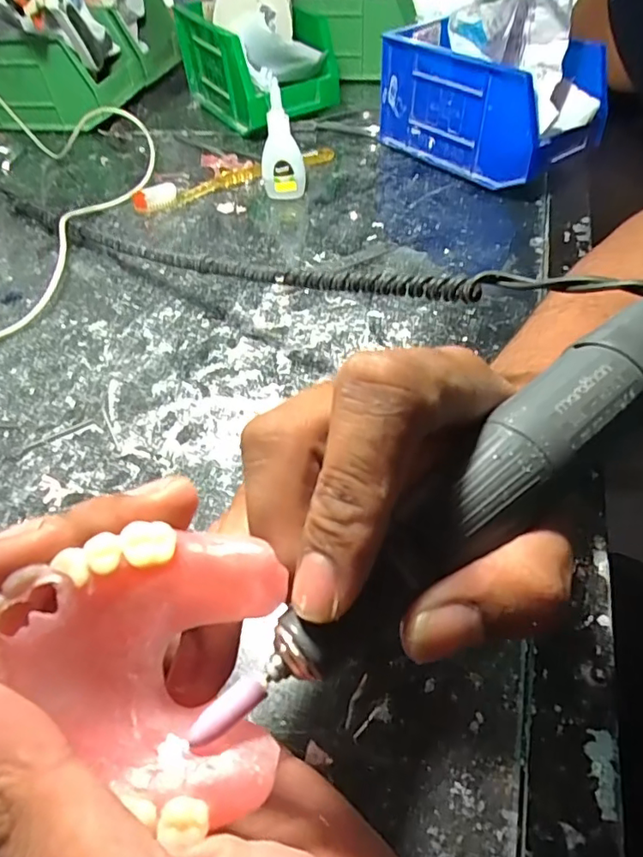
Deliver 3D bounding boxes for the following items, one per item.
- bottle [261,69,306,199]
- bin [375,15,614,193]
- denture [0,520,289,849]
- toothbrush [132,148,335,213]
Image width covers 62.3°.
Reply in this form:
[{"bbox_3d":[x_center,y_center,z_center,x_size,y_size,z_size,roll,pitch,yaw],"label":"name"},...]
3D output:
[{"bbox_3d":[-0.033,-0.231,0.426,0.033,0.092,0.021,-8,50,-4],"label":"bottle"},{"bbox_3d":[0.139,-0.278,0.457,0.091,0.090,0.176,-32,56,-22],"label":"bin"},{"bbox_3d":[-0.034,0.045,0.103,0.051,0.023,0.049,9,91,-18],"label":"denture"},{"bbox_3d":[-0.073,-0.225,0.475,0.191,0.018,0.019,-22,53,-15],"label":"toothbrush"}]

